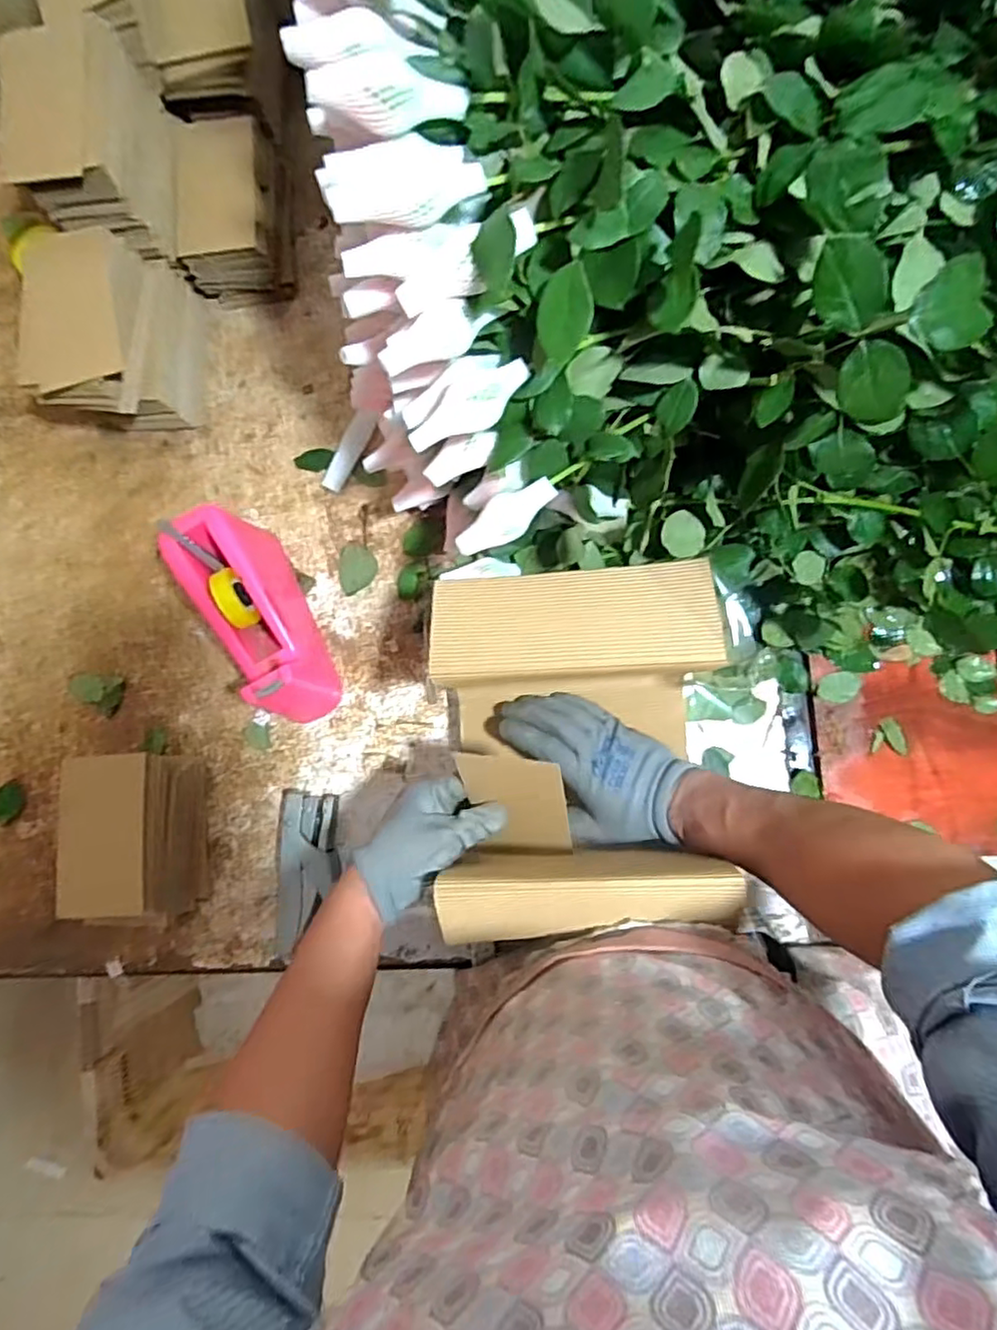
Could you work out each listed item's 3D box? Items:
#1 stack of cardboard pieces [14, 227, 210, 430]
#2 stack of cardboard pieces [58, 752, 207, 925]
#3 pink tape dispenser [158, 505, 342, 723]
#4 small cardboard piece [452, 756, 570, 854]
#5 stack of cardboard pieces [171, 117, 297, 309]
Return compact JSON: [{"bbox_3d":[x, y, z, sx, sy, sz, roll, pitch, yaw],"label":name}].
[{"bbox_3d":[-0.366,-0.310,0.610,0.102,0.147,0.161,-3,84,4],"label":"stack of cardboard pieces"},{"bbox_3d":[-0.334,0.156,0.583,0.094,0.097,0.152,-3,84,4],"label":"stack of cardboard pieces"},{"bbox_3d":[-0.228,-0.042,0.596,0.082,0.102,0.201,-26,83,1],"label":"pink tape dispenser"},{"bbox_3d":[0.014,0.116,0.517,0.079,0.007,0.093,-6,107,10],"label":"small cardboard piece"},{"bbox_3d":[-0.265,-0.454,0.638,0.102,0.094,0.133,5,84,5],"label":"stack of cardboard pieces"}]

